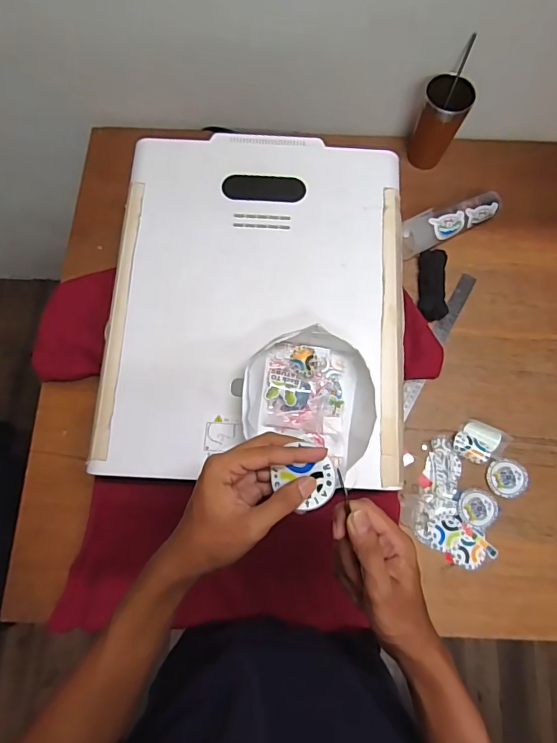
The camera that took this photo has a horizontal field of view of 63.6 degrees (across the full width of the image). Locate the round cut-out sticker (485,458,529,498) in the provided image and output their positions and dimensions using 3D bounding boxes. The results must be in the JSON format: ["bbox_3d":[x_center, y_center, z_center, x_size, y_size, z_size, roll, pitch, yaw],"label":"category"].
[{"bbox_3d":[0.365,0.170,0.713,0.060,0.011,0.058,8,74,2],"label":"round cut-out sticker"}]

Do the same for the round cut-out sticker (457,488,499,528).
[{"bbox_3d":[0.314,0.214,0.705,0.060,0.004,0.055,0,74,0],"label":"round cut-out sticker"}]

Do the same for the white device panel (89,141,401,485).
[{"bbox_3d":[-0.027,-0.109,0.622,0.398,0.028,0.500,2,74,1],"label":"white device panel"}]

